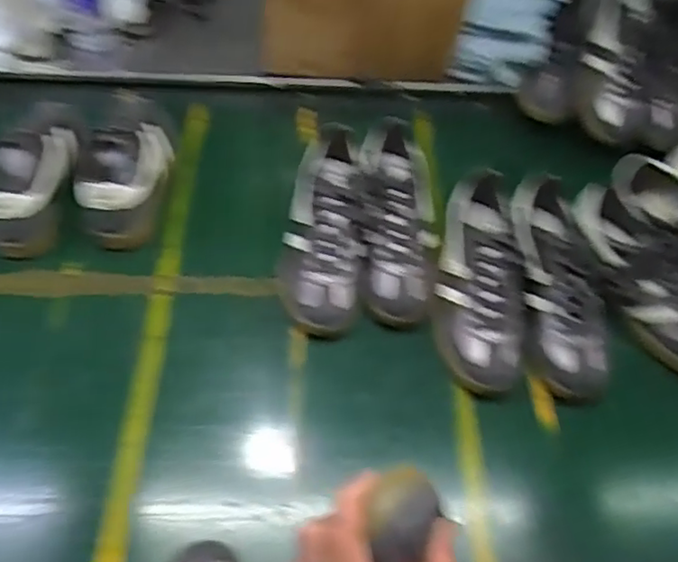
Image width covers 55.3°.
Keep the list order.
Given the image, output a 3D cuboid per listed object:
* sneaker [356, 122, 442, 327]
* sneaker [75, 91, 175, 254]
[{"bbox_3d":[0.073,-0.083,0.819,0.101,0.083,0.279,4,53,-1],"label":"sneaker"},{"bbox_3d":[-0.282,-0.173,0.867,0.103,0.093,0.266,-4,53,-7],"label":"sneaker"}]

